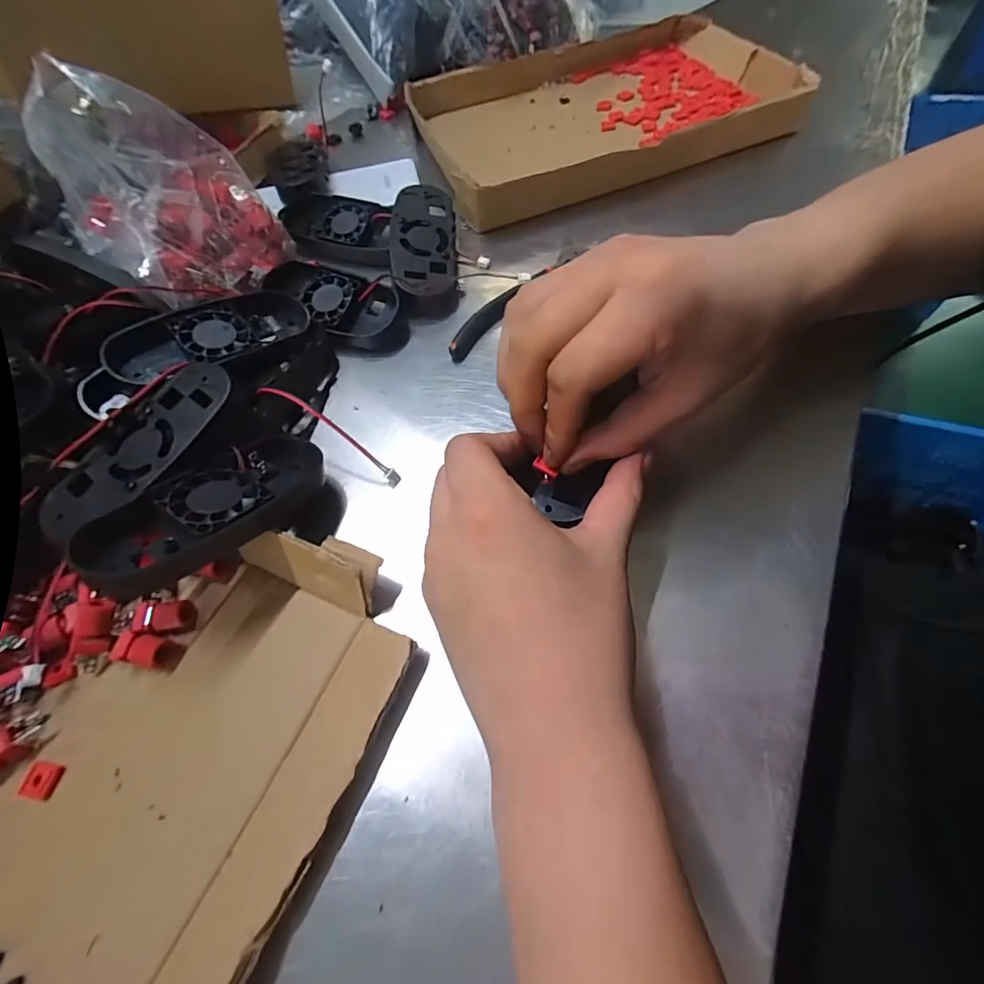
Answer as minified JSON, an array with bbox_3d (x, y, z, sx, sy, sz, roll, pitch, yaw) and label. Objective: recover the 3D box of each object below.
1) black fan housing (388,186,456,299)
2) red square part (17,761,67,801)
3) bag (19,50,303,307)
[{"bbox_3d":[-0.051,-0.190,0.350,0.046,0.020,0.105,-3,62,-1],"label":"black fan housing"},{"bbox_3d":[-0.199,0.127,0.204,0.015,0.004,0.013,9,63,11],"label":"red square part"},{"bbox_3d":[-0.218,-0.203,0.311,0.098,0.116,0.122,36,70,22],"label":"bag"}]

